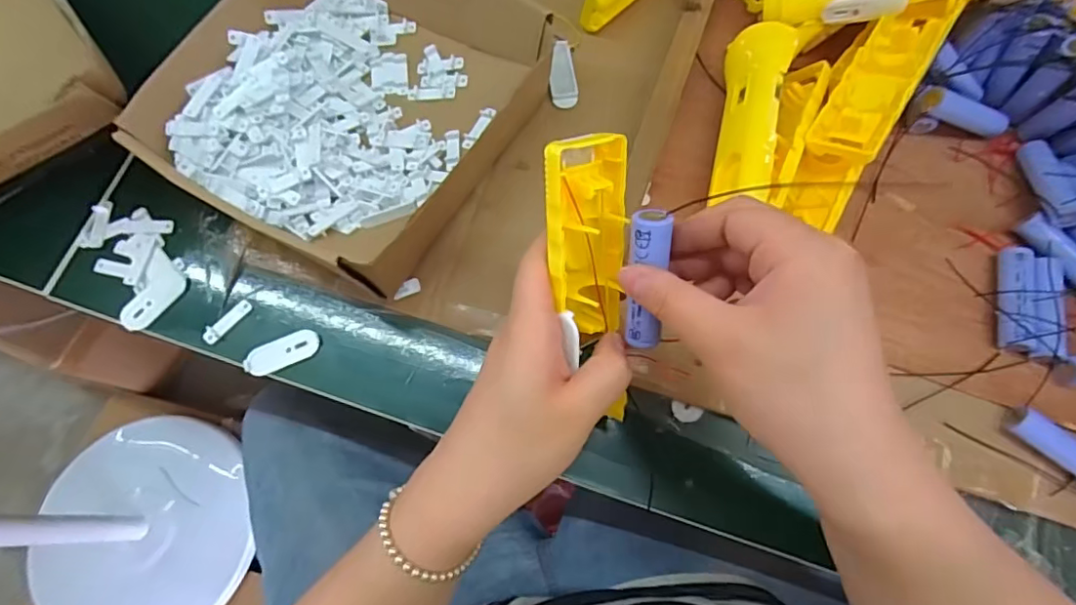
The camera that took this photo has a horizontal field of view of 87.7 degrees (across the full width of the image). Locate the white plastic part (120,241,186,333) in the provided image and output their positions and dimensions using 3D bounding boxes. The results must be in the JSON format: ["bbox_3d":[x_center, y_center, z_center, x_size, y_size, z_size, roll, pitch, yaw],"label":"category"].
[{"bbox_3d":[-0.270,-0.010,0.397,0.029,0.006,0.062,10,72,4],"label":"white plastic part"}]

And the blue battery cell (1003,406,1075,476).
[{"bbox_3d":[0.316,0.089,0.336,0.067,0.017,0.016,40,77,12],"label":"blue battery cell"}]

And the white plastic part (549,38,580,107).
[{"bbox_3d":[0.019,-0.179,0.434,0.021,0.012,0.057,-4,72,-1],"label":"white plastic part"}]

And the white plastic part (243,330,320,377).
[{"bbox_3d":[-0.176,0.034,0.385,0.050,0.006,0.018,-26,74,-8],"label":"white plastic part"}]

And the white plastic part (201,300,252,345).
[{"bbox_3d":[-0.218,0.013,0.392,0.011,0.005,0.038,37,76,11],"label":"white plastic part"}]

